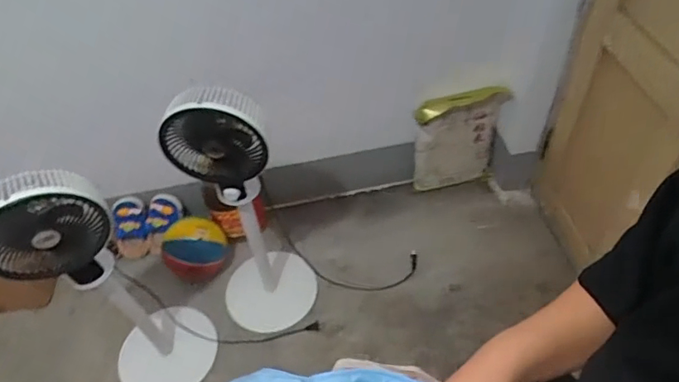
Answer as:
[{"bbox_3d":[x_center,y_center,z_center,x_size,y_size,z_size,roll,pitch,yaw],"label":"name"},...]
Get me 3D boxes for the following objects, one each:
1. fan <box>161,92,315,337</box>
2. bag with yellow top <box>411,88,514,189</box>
[{"bbox_3d":[-0.243,0.062,1.334,0.269,0.810,0.238,-21,50,-12],"label":"fan"},{"bbox_3d":[0.390,-0.167,1.718,0.288,0.385,0.058,-17,50,-9],"label":"bag with yellow top"}]

